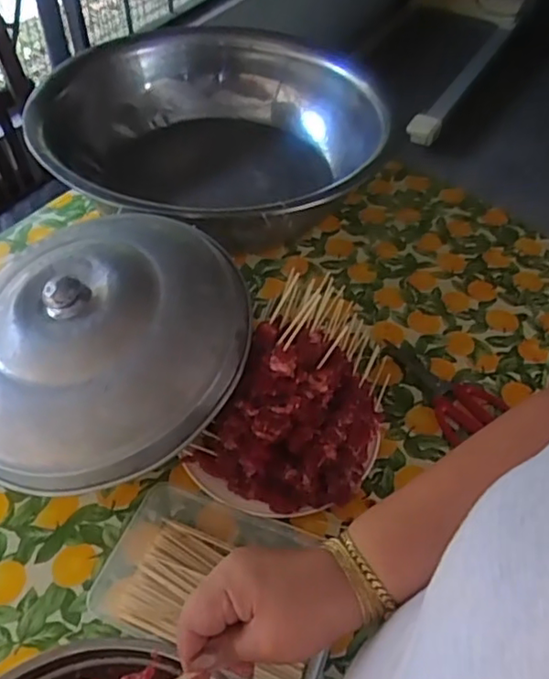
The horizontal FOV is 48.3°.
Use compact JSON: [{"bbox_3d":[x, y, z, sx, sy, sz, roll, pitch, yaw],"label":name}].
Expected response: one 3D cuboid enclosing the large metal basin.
[{"bbox_3d":[-0.098,-0.327,1.074,0.545,0.194,0.573,1,49,-2],"label":"large metal basin"}]

